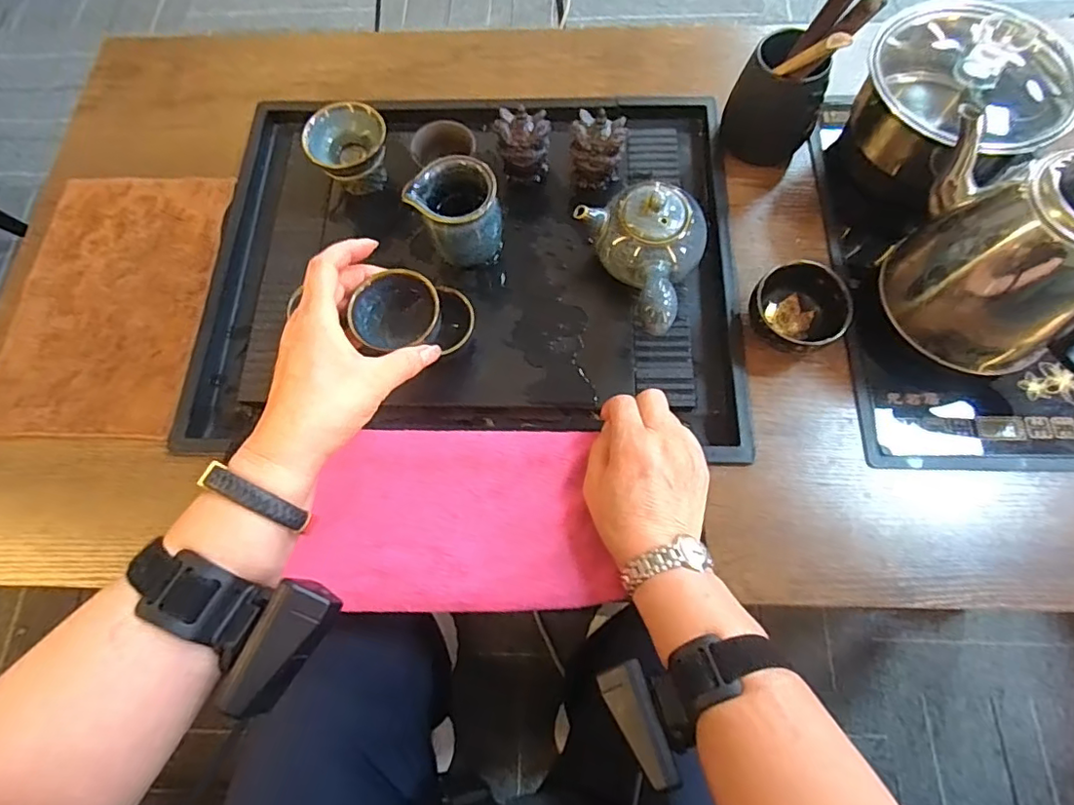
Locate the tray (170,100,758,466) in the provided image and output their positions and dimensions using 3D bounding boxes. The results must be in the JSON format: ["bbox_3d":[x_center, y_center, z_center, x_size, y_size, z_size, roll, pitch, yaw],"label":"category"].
[{"bbox_3d":[-0.060,-0.134,0.515,0.479,0.050,0.366,1,71,2],"label":"tray"}]

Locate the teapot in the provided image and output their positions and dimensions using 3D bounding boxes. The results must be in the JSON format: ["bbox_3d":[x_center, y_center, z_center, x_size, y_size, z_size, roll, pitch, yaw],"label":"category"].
[{"bbox_3d":[0.104,-0.123,0.460,0.096,0.069,0.130,-24,72,-6],"label":"teapot"}]

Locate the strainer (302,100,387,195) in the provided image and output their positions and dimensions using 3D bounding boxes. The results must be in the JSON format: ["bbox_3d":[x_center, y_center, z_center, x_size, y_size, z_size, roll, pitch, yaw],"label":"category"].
[{"bbox_3d":[-0.176,-0.239,0.518,0.068,0.061,0.062,-1,71,2],"label":"strainer"}]

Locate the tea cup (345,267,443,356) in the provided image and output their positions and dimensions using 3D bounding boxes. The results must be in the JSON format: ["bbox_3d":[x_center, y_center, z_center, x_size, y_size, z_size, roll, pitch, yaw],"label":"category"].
[{"bbox_3d":[-0.097,-0.060,0.386,0.063,0.032,0.058,-1,71,2],"label":"tea cup"}]

